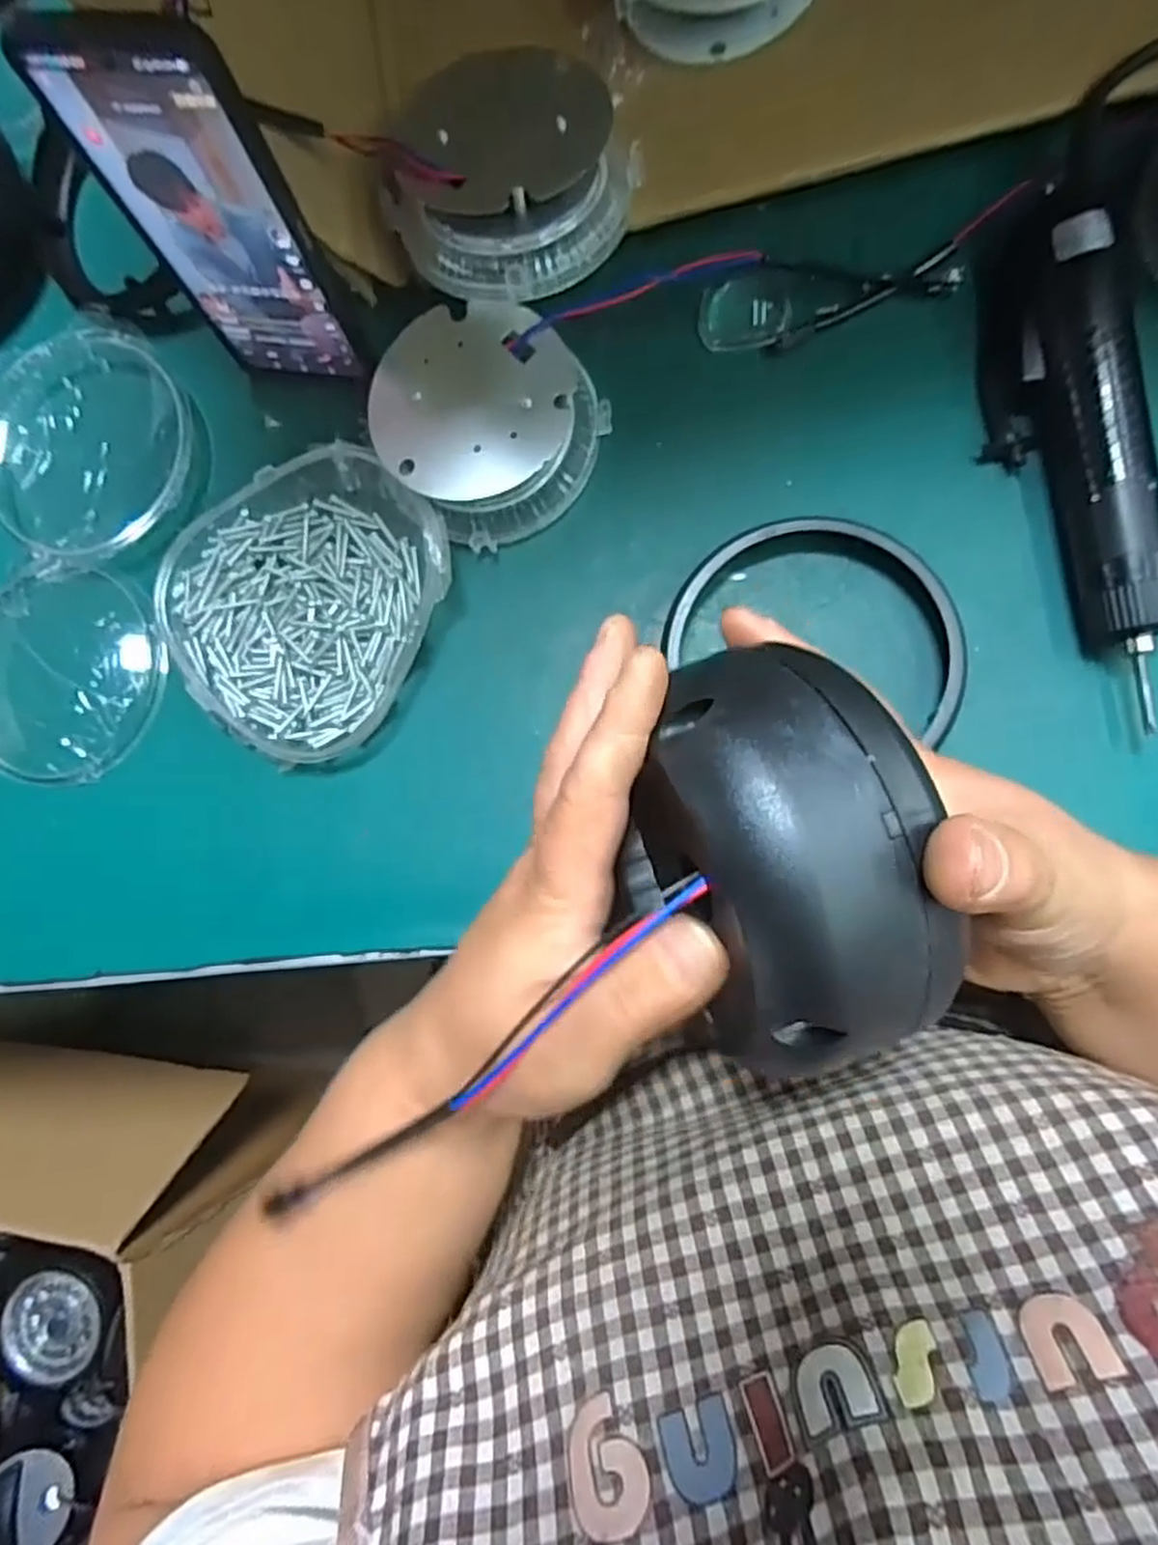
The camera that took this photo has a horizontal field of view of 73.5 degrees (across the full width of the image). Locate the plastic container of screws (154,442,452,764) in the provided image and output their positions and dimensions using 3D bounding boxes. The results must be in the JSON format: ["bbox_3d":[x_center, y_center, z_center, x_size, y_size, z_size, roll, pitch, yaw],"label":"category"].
[{"bbox_3d":[-0.142,-0.089,0.391,0.136,0.035,0.146,-1,85,9],"label":"plastic container of screws"}]

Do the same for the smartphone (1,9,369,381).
[{"bbox_3d":[-0.152,-0.230,0.332,0.078,0.163,0.007,9,79,7],"label":"smartphone"}]

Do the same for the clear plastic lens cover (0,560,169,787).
[{"bbox_3d":[-0.286,-0.053,0.419,0.128,0.016,0.115,8,87,10],"label":"clear plastic lens cover"}]

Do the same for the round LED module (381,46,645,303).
[{"bbox_3d":[-0.033,-0.278,0.355,0.107,0.032,0.106,-1,85,9],"label":"round LED module"}]

